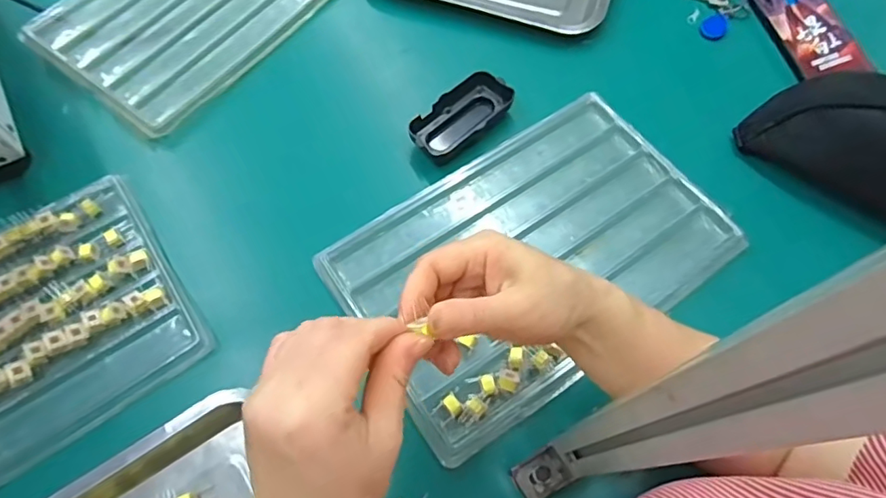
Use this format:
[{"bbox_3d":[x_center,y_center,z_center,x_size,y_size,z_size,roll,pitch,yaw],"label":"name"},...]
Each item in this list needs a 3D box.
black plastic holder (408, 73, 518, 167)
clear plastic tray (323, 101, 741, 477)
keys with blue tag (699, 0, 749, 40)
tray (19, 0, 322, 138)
[{"bbox_3d":[0.018,-0.131,0.527,0.049,0.033,0.108,42,72,17],"label":"black plastic holder"},{"bbox_3d":[0.079,0.004,0.470,0.322,0.031,0.211,-32,69,-14],"label":"clear plastic tray"},{"bbox_3d":[0.305,-0.264,0.587,0.074,0.015,0.064,10,66,5],"label":"keys with blue tag"},{"bbox_3d":[-0.279,-0.289,0.596,0.219,0.021,0.323,35,70,15],"label":"tray"}]

